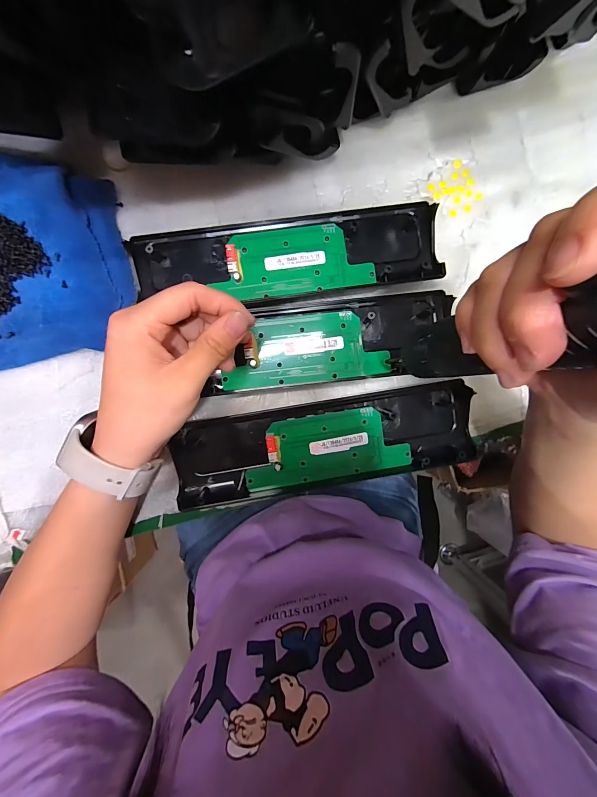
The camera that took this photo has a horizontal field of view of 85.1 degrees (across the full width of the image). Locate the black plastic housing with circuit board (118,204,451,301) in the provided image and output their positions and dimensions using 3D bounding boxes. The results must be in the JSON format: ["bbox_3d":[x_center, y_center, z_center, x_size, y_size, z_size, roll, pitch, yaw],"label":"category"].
[{"bbox_3d":[-0.007,-0.117,0.266,0.243,0.015,0.065,-8,91,-3],"label":"black plastic housing with circuit board"}]

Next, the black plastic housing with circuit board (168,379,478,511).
[{"bbox_3d":[0.023,0.039,0.272,0.245,0.014,0.070,-9,91,-3],"label":"black plastic housing with circuit board"}]

